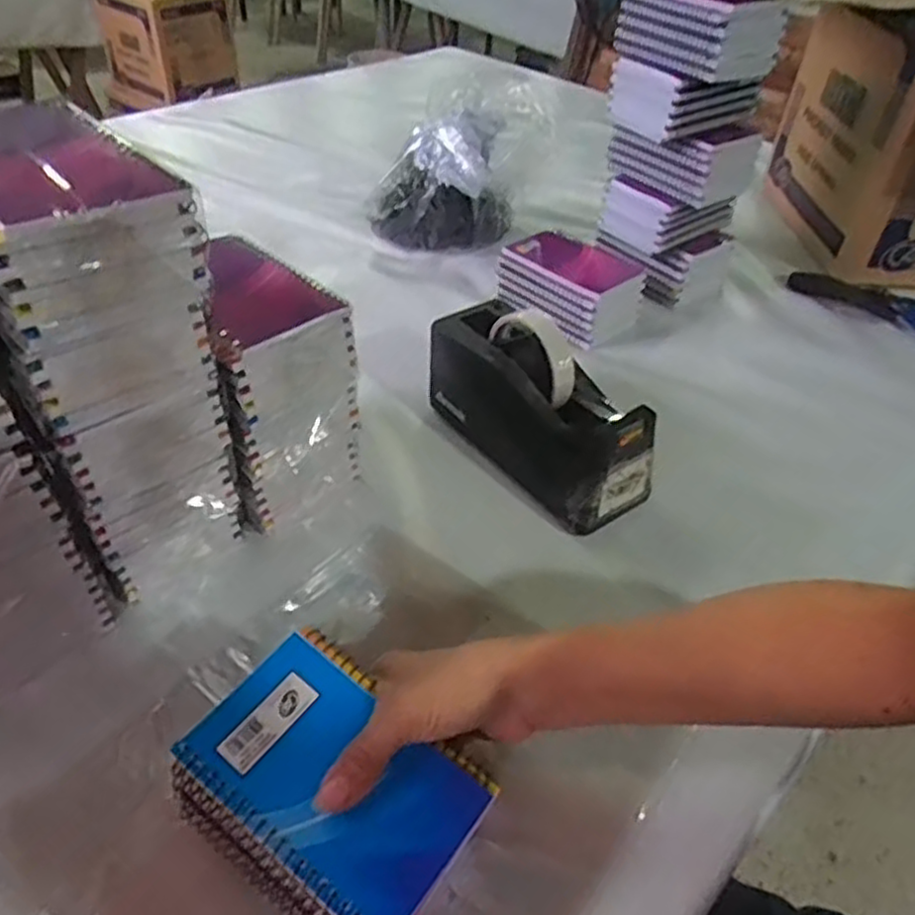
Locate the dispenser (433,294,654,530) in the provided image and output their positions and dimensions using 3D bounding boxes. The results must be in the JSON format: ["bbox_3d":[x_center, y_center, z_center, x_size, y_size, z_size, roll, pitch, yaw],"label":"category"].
[{"bbox_3d":[0.066,-0.044,0.590,0.079,0.117,0.203,-25,50,-28],"label":"dispenser"}]

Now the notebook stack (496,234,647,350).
[{"bbox_3d":[0.121,-0.184,0.782,0.144,0.054,0.105,28,47,23],"label":"notebook stack"}]

